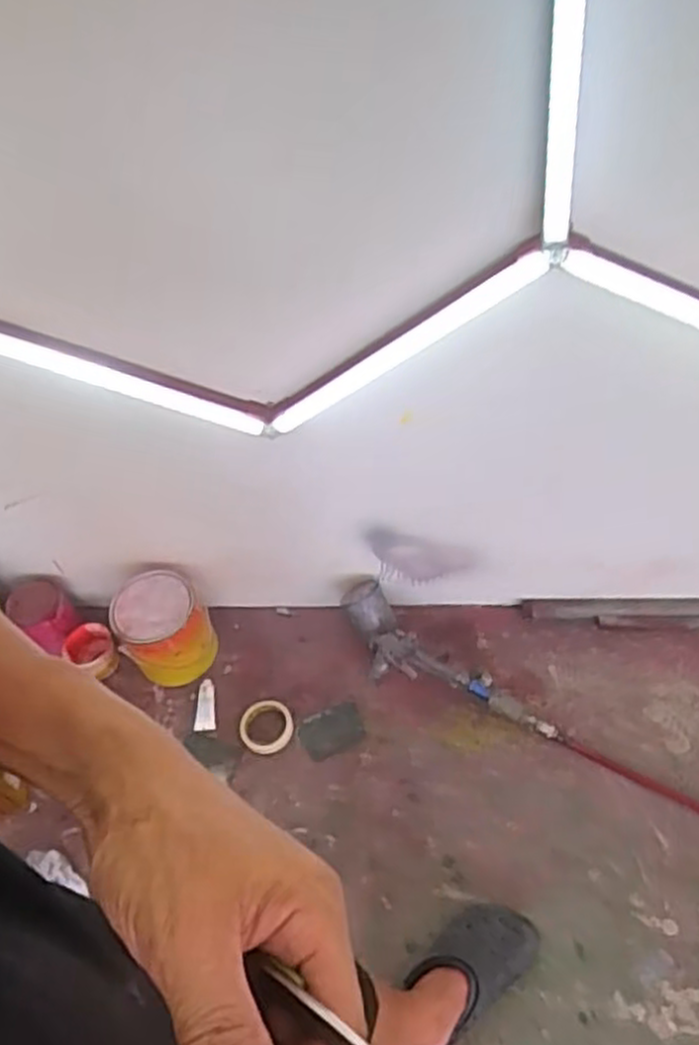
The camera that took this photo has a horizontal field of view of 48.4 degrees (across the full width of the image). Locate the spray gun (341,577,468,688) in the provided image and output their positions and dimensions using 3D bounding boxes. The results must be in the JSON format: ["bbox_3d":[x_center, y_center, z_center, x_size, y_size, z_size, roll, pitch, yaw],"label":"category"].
[{"bbox_3d":[0.082,0.225,1.409,0.111,0.077,0.268,-38,72,-22],"label":"spray gun"}]

